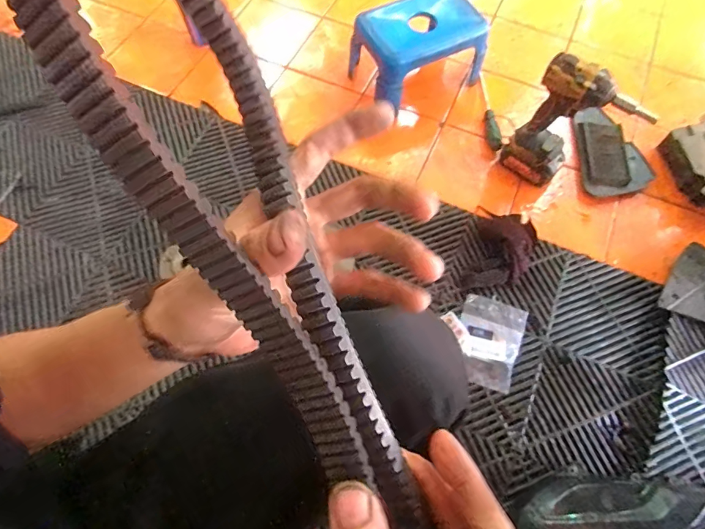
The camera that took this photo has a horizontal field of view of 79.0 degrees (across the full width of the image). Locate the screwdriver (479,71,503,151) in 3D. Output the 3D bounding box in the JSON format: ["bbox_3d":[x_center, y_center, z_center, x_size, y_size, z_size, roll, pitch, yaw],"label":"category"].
[{"bbox_3d":[0.306,-0.351,0.963,0.025,0.032,0.225,0,65,-1],"label":"screwdriver"}]

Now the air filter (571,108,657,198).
[{"bbox_3d":[0.554,-0.244,0.919,0.151,0.042,0.205,-5,65,-3],"label":"air filter"}]

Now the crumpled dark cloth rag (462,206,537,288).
[{"bbox_3d":[0.285,-0.028,0.811,0.115,0.039,0.178,18,66,7],"label":"crumpled dark cloth rag"}]

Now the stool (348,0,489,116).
[{"bbox_3d":[0.144,-0.481,0.948,0.264,0.172,0.172,-26,69,-12],"label":"stool"}]

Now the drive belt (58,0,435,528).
[{"bbox_3d":[-0.033,0.012,0.193,0.071,0.066,0.333,-25,94,-12],"label":"drive belt"}]

